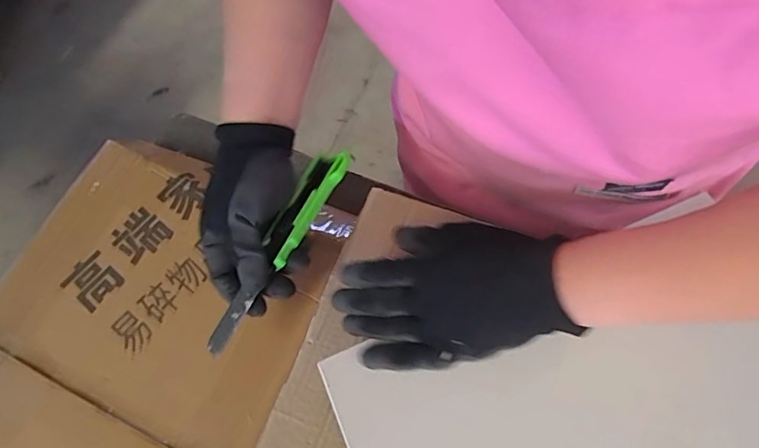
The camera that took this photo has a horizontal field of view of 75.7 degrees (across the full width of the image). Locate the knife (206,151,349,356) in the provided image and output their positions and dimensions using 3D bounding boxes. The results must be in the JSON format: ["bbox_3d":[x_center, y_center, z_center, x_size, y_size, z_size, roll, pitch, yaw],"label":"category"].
[{"bbox_3d":[-0.083,0.015,0.401,0.032,0.014,0.192,23,64,12],"label":"knife"}]

